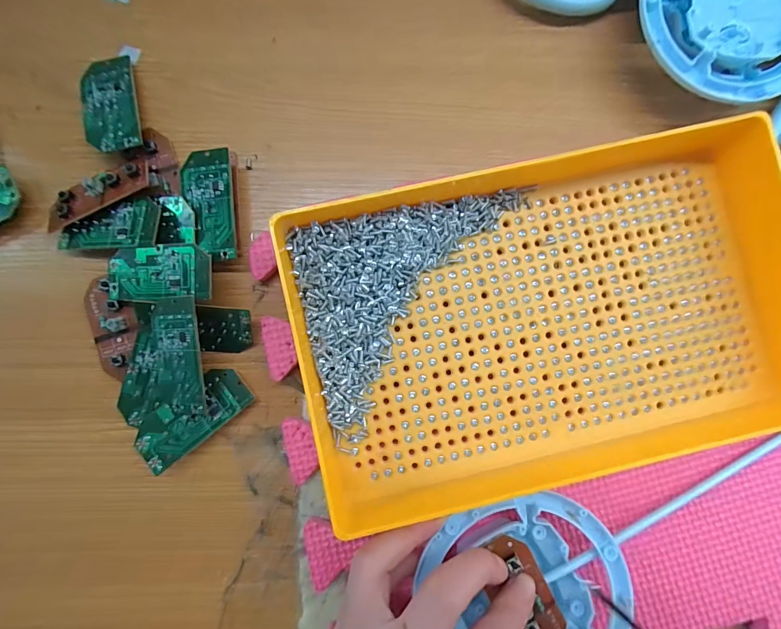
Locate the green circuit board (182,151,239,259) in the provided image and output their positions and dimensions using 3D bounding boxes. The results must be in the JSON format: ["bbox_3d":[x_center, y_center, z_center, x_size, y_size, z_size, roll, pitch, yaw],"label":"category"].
[{"bbox_3d":[-0.098,-0.059,0.198,0.027,0.007,0.060,-7,88,2],"label":"green circuit board"}]

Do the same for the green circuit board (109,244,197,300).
[{"bbox_3d":[-0.126,-0.022,0.192,0.052,0.004,0.028,-2,89,10],"label":"green circuit board"}]

